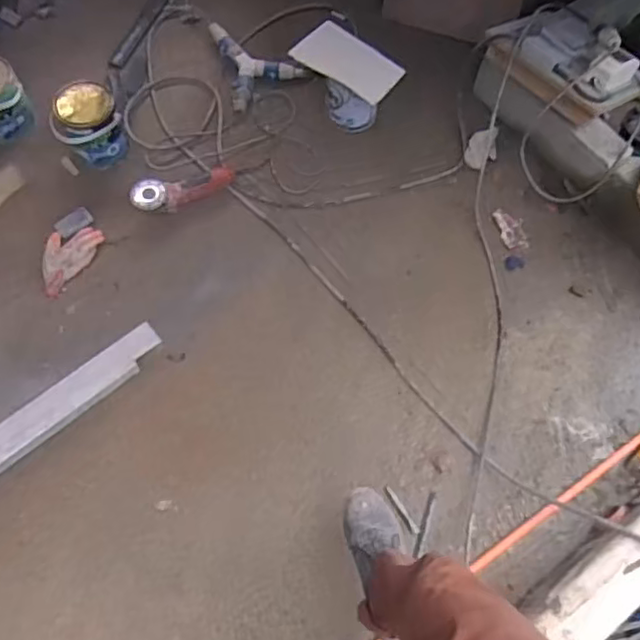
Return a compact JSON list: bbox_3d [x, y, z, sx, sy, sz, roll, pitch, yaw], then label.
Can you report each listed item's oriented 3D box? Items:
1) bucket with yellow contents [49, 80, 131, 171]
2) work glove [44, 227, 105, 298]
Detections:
[{"bbox_3d":[-0.654,-0.544,1.805,0.178,0.198,0.164,1,66,-1],"label":"bucket with yellow contents"},{"bbox_3d":[-0.713,-0.174,1.761,0.139,0.015,0.228,21,68,9],"label":"work glove"}]

